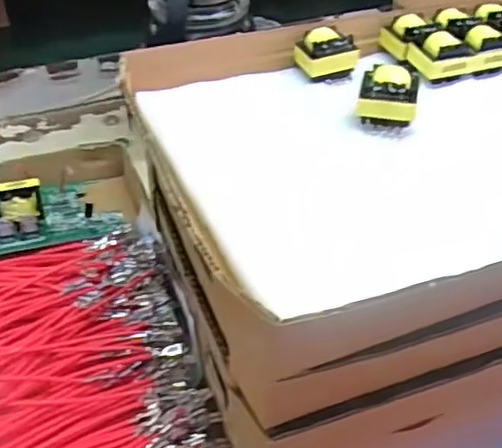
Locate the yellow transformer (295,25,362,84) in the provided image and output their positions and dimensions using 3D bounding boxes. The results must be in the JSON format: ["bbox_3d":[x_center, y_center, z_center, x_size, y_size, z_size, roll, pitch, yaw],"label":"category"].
[{"bbox_3d":[0.049,-0.111,0.400,0.035,0.025,0.028,-7,40,-7],"label":"yellow transformer"}]

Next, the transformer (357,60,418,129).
[{"bbox_3d":[0.078,-0.074,0.351,0.032,0.031,0.027,6,40,9],"label":"transformer"}]

